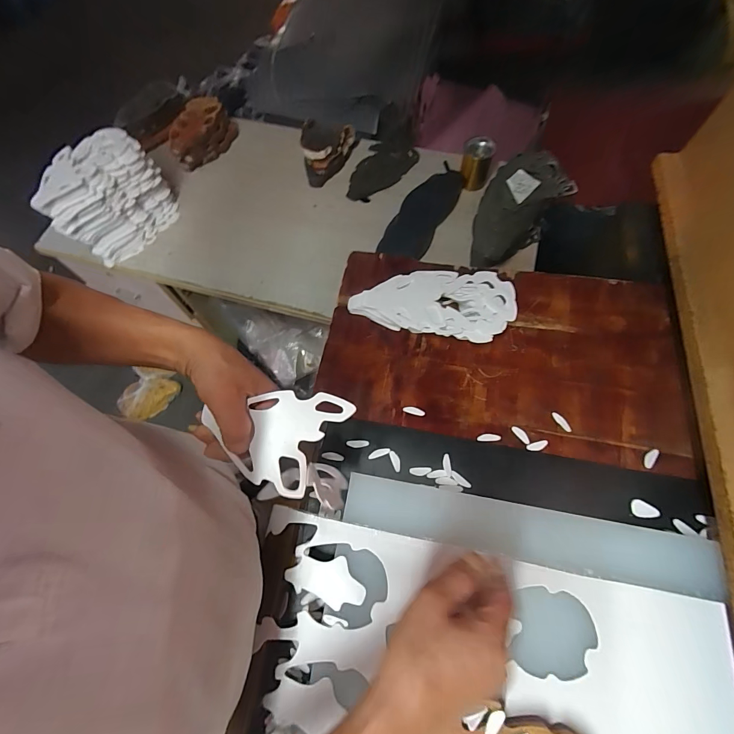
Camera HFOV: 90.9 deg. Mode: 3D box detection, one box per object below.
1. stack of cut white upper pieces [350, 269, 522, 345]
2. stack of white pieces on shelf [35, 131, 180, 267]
[{"bbox_3d":[0.102,-0.099,0.591,0.252,0.047,0.120,6,65,5],"label":"stack of cut white upper pieces"},{"bbox_3d":[-0.569,-0.368,0.813,0.100,0.206,0.251,30,69,15],"label":"stack of white pieces on shelf"}]

